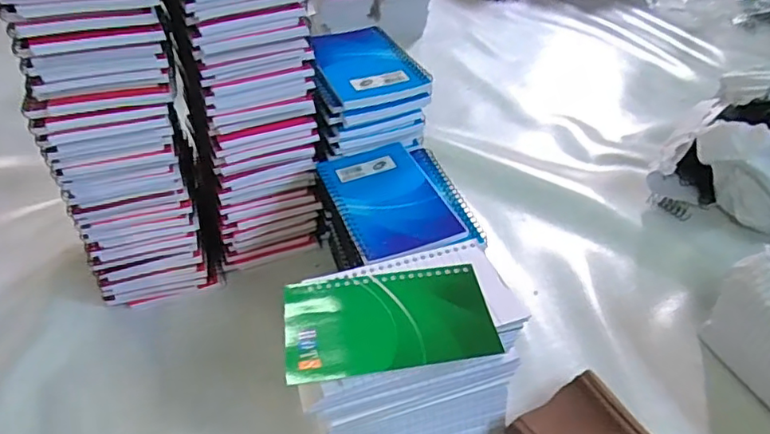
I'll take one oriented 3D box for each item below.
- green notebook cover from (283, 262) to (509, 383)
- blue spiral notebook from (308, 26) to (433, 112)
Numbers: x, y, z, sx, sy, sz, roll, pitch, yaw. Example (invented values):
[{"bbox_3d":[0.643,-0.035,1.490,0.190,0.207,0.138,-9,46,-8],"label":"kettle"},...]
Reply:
[{"bbox_3d":[0.002,0.064,0.377,0.128,0.004,0.077,-7,40,-6],"label":"green notebook cover"},{"bbox_3d":[-0.019,-0.140,0.531,0.083,0.012,0.115,-16,48,-18],"label":"blue spiral notebook"}]

